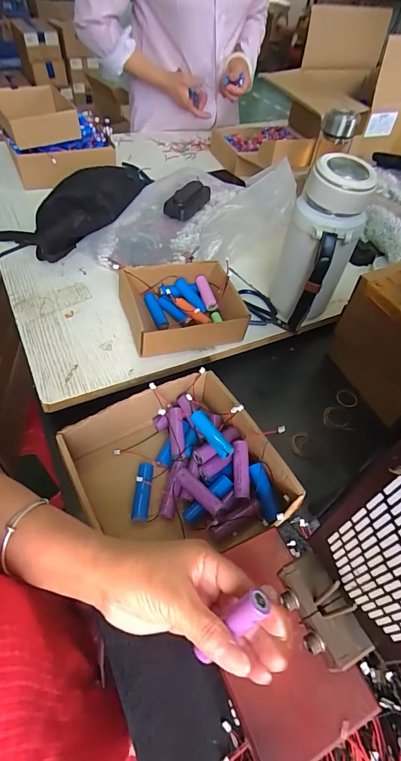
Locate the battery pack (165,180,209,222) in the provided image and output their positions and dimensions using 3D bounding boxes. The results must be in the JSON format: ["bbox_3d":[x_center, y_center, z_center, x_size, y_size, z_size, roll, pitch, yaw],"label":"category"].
[{"bbox_3d":[-0.021,-0.325,0.677,0.050,0.027,0.103,22,53,11],"label":"battery pack"}]

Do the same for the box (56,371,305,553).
[{"bbox_3d":[-0.031,0.106,0.432,0.205,0.082,0.191,-18,56,-19],"label":"box"}]

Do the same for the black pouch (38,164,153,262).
[{"bbox_3d":[-0.188,-0.297,0.643,0.113,0.066,0.240,32,70,18],"label":"black pouch"}]

